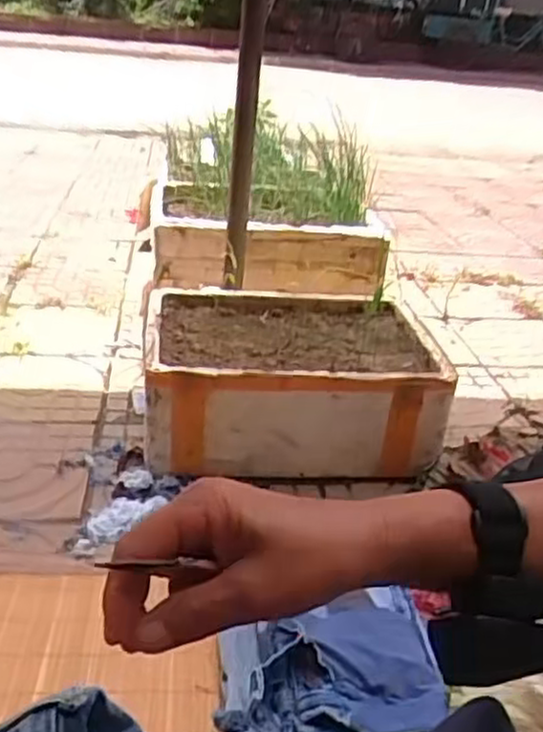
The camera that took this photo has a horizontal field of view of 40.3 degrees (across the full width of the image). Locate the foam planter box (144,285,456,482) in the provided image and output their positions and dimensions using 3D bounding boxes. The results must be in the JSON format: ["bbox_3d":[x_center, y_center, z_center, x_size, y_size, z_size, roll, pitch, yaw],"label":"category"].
[{"bbox_3d":[0.031,0.015,1.456,0.534,0.187,0.410,3,27,-5],"label":"foam planter box"}]

